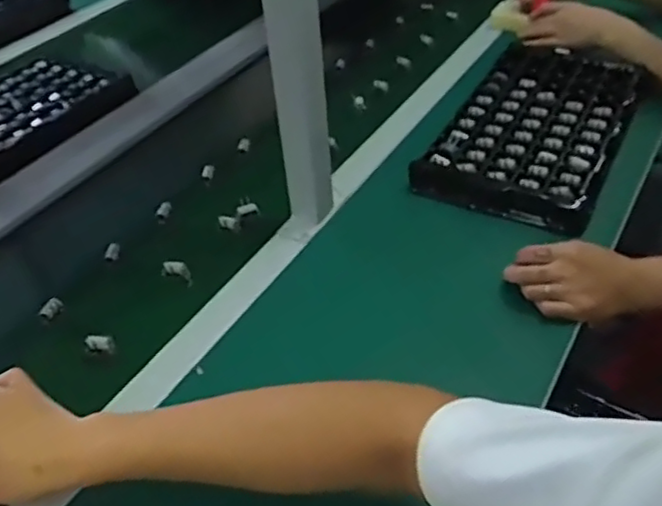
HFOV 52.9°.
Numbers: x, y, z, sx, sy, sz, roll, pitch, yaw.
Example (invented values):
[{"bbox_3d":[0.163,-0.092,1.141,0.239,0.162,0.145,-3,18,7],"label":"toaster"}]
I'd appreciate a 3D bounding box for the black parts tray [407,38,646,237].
[{"bbox_3d":[0.274,-0.172,0.863,0.215,0.054,0.380,21,48,26],"label":"black parts tray"}]

